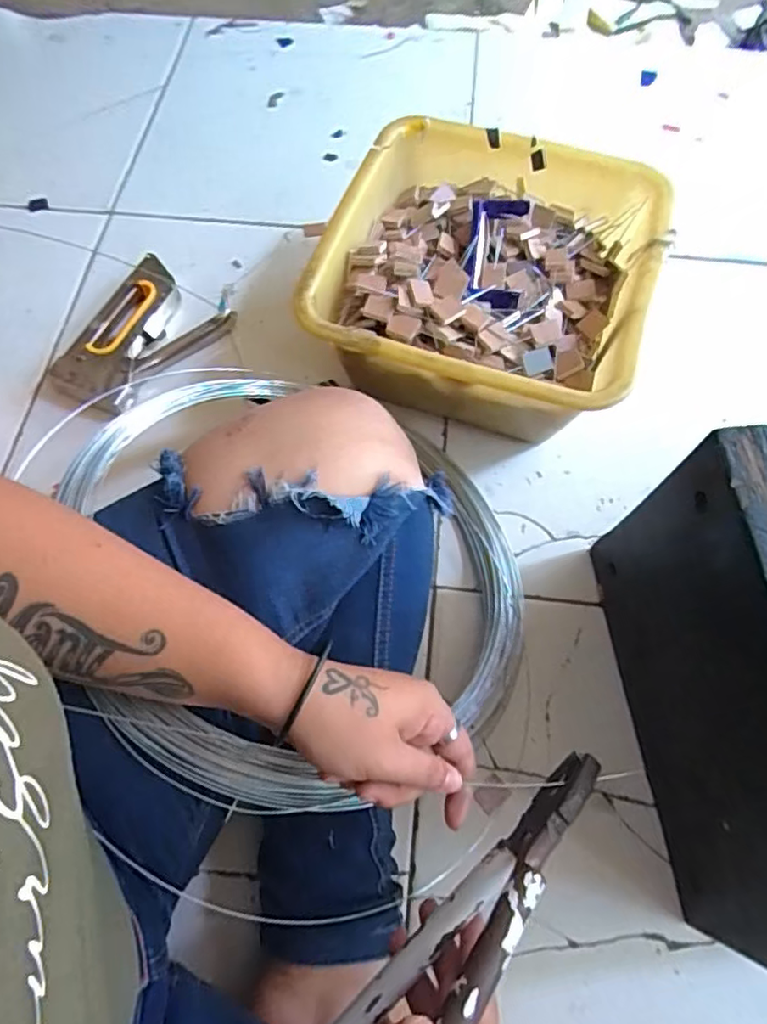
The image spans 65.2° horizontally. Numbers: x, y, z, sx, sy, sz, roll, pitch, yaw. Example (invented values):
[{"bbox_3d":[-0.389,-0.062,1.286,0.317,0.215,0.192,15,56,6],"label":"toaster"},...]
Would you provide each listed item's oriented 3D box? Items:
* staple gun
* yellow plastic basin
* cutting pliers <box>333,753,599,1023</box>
[{"bbox_3d":[-0.252,-0.174,0.606,0.115,0.031,0.164,39,73,15],"label":"staple gun"},{"bbox_3d":[0.089,-0.200,0.561,0.266,0.135,0.264,17,68,7],"label":"yellow plastic basin"},{"bbox_3d":[0.043,0.203,0.287,0.035,0.085,0.213,42,69,15],"label":"cutting pliers"}]

